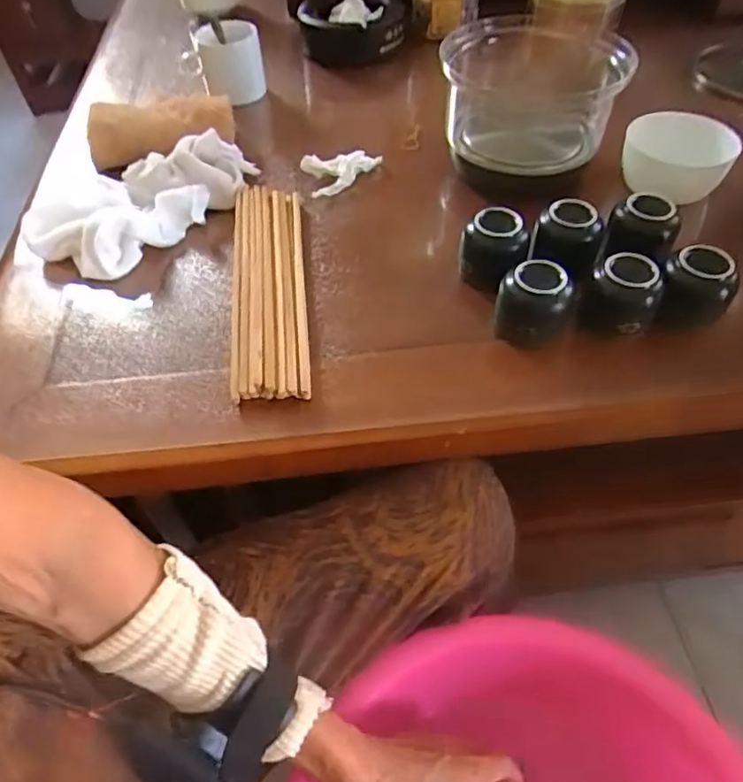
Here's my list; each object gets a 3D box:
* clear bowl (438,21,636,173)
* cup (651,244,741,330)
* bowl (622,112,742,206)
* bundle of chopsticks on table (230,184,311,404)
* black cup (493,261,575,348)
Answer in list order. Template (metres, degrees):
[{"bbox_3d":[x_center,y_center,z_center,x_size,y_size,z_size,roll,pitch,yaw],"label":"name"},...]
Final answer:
[{"bbox_3d":[0.148,-0.278,0.550,0.161,0.088,0.143,22,55,18],"label":"clear bowl"},{"bbox_3d":[0.236,-0.068,0.429,0.046,0.059,0.047,-1,51,1],"label":"cup"},{"bbox_3d":[0.287,-0.222,0.548,0.092,0.050,0.092,-1,51,1],"label":"bowl"},{"bbox_3d":[-0.084,-0.093,0.475,0.058,0.021,0.249,-6,51,-3],"label":"bundle of chopsticks on table"},{"bbox_3d":[0.117,-0.063,0.423,0.048,0.052,0.040,13,53,12],"label":"black cup"}]

